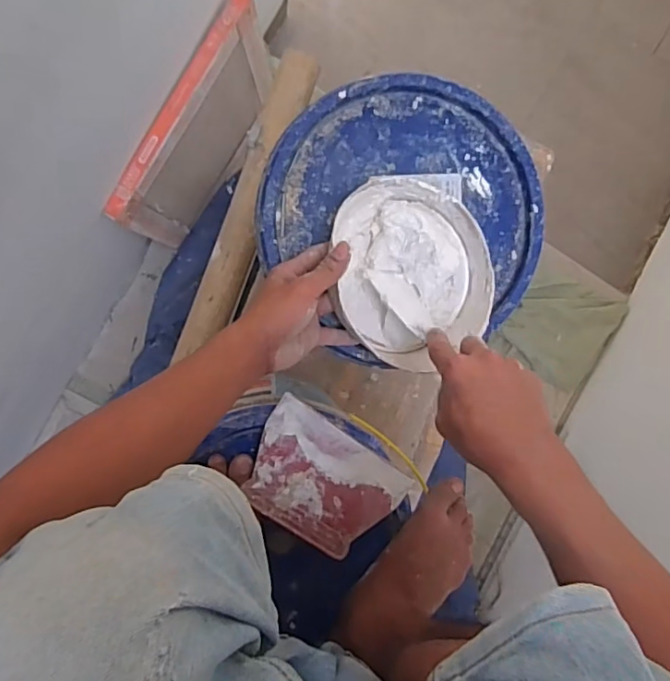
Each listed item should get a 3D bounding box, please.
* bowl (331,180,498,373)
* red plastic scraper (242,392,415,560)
[{"bbox_3d":[0.082,-0.068,0.569,0.158,0.072,0.184,-4,97,-6],"label":"bowl"},{"bbox_3d":[-0.015,0.156,0.608,0.172,0.017,0.118,36,92,-9],"label":"red plastic scraper"}]

